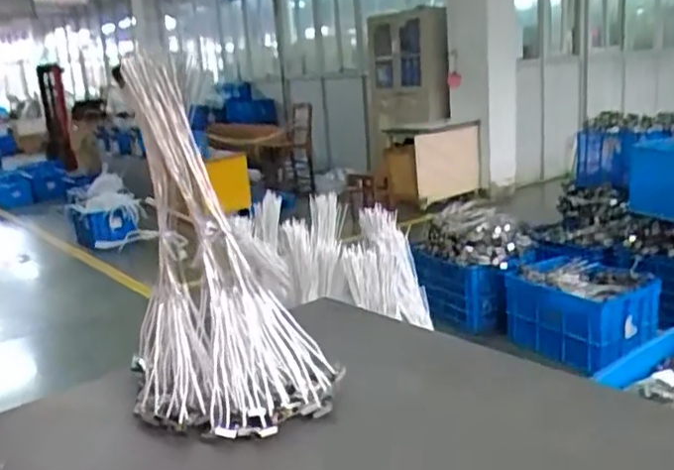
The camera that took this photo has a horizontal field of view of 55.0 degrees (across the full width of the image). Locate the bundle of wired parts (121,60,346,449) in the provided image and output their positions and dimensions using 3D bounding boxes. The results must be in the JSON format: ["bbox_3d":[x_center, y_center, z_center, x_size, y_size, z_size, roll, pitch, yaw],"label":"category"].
[{"bbox_3d":[-0.207,0.033,1.046,0.309,0.504,0.334,-15,23,-22],"label":"bundle of wired parts"}]

